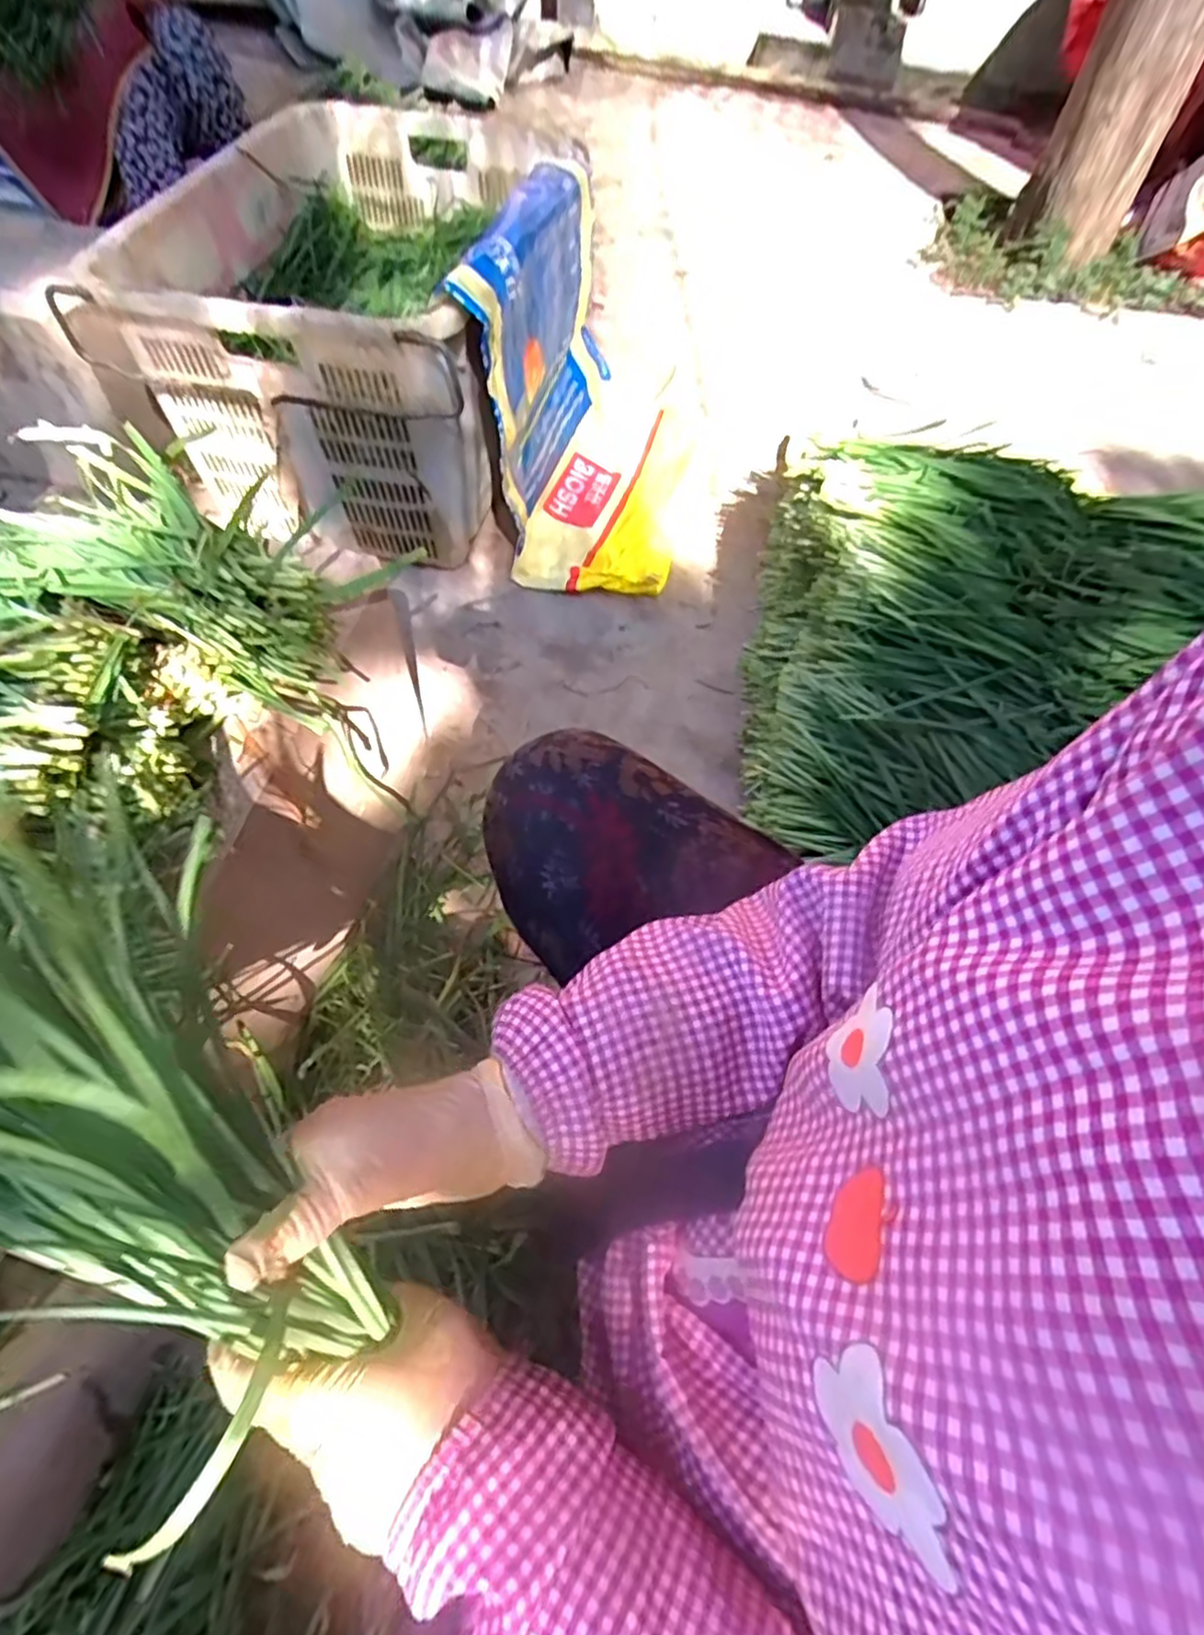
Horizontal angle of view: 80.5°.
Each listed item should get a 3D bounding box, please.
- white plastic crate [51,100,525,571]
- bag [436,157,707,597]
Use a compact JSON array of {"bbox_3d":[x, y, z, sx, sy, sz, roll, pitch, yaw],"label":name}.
[{"bbox_3d":[-0.362,-0.704,1.062,0.435,0.355,0.600,6,57,0],"label":"white plastic crate"},{"bbox_3d":[0.010,-0.635,1.046,0.284,0.405,0.529,15,58,5],"label":"bag"}]

